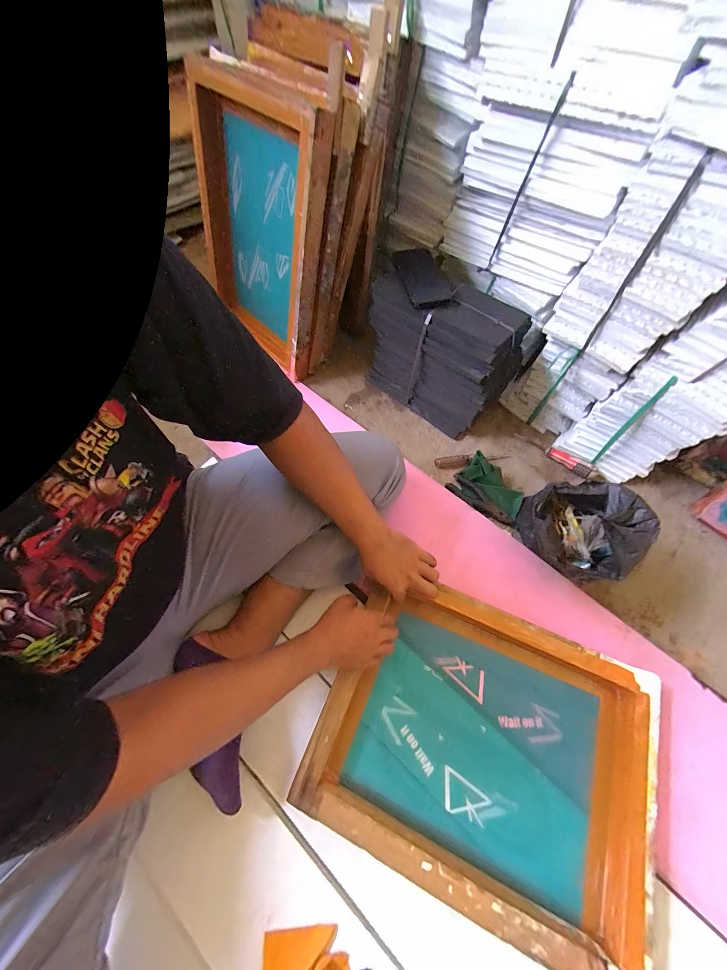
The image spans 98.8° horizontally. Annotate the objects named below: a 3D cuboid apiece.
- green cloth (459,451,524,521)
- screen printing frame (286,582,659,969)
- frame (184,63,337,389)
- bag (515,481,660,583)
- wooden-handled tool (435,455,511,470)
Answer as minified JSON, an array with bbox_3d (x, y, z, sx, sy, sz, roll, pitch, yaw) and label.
[{"bbox_3d":[0.274,0.006,0.666,0.140,0.024,0.089,40,71,18],"label":"green cloth"},{"bbox_3d":[0.174,0.374,0.471,0.445,0.056,0.356,22,67,11],"label":"screen printing frame"},{"bbox_3d":[-0.233,-0.522,0.674,0.365,0.433,0.051,39,53,19],"label":"frame"},{"bbox_3d":[0.385,0.083,0.567,0.141,0.152,0.178,-27,67,-11],"label":"bag"},{"bbox_3d":[0.248,-0.054,0.710,0.171,0.021,0.028,-6,64,-2],"label":"wooden-handled tool"}]

